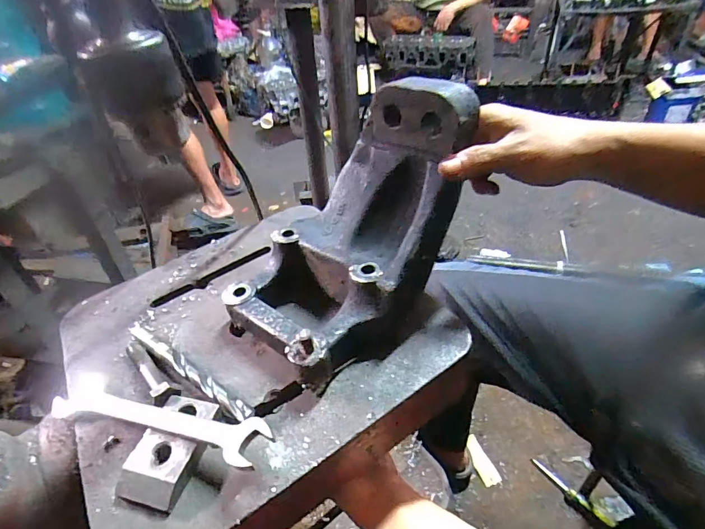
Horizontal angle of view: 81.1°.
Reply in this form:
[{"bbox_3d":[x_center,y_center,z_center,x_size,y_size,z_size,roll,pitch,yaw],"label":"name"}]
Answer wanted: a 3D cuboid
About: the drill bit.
[{"bbox_3d":[-0.142,0.085,0.347,0.169,0.009,0.012,23,48,31],"label":"drill bit"}]

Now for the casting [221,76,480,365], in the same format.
[{"bbox_3d":[-0.009,-0.036,0.338,0.146,0.164,0.191,23,48,31],"label":"casting"}]

